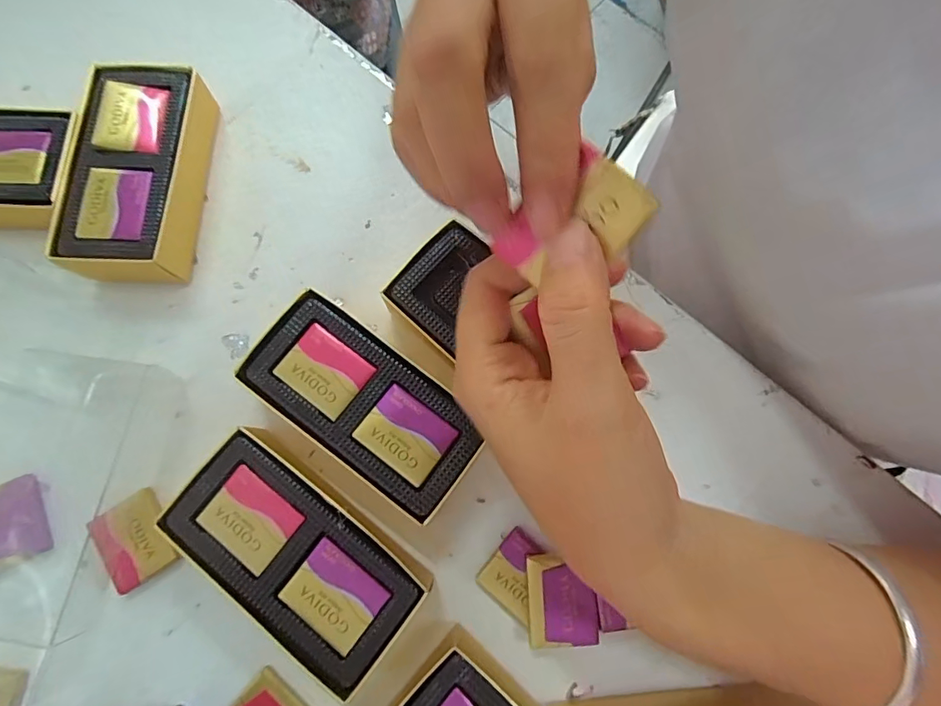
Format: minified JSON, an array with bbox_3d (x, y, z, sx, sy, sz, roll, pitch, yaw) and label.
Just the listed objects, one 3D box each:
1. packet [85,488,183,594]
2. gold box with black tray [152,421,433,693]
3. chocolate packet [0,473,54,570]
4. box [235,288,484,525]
[{"bbox_3d":[-0.164,0.090,0.233,0.029,0.009,0.040,-29,79,-7],"label":"packet"},{"bbox_3d":[-0.078,0.091,0.223,0.112,0.031,0.058,38,80,8],"label":"gold box with black tray"},{"bbox_3d":[-0.229,0.084,0.235,0.035,0.004,0.040,-25,78,-6],"label":"chocolate packet"},{"bbox_3d":[-0.050,0.026,0.237,0.113,0.032,0.054,37,79,8],"label":"box"}]

